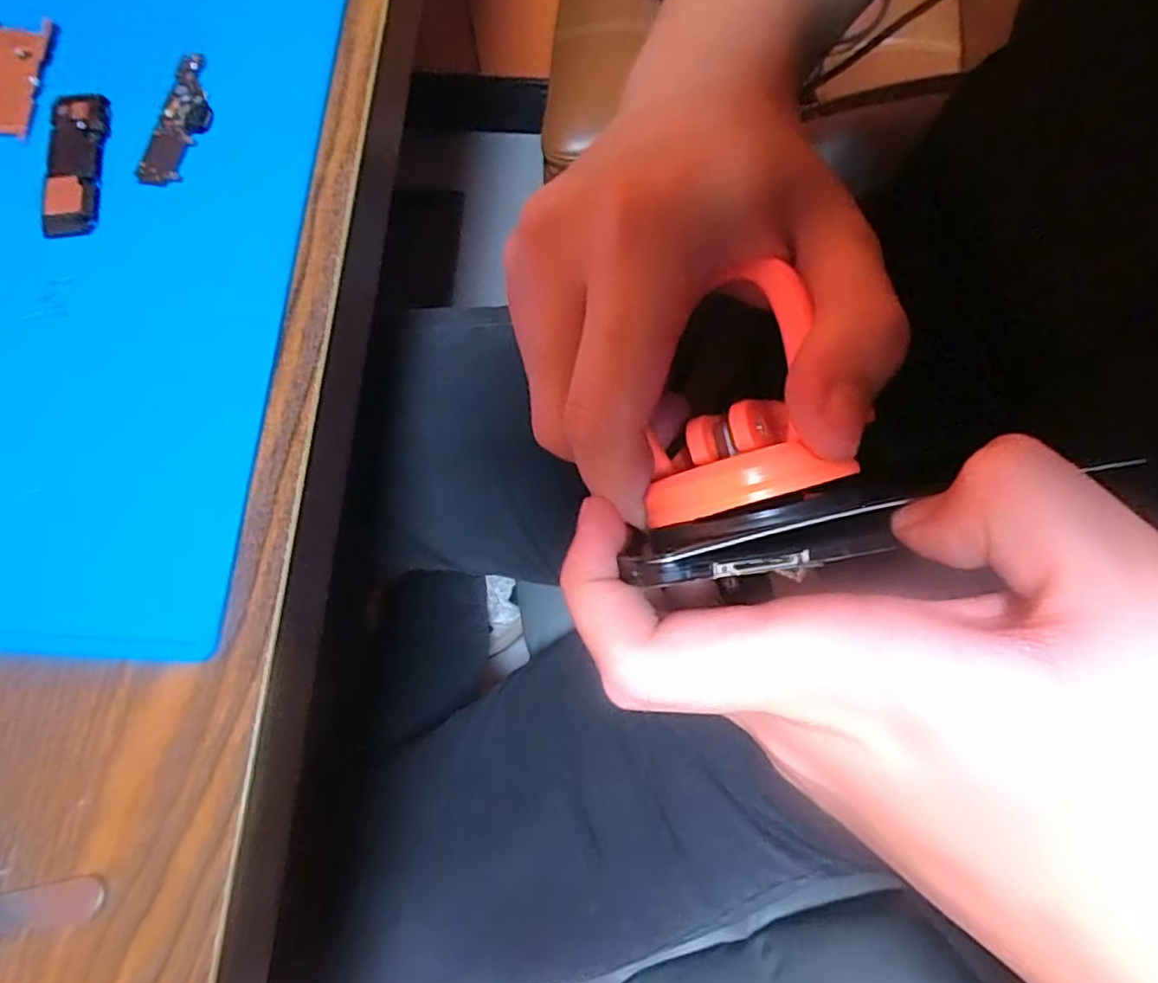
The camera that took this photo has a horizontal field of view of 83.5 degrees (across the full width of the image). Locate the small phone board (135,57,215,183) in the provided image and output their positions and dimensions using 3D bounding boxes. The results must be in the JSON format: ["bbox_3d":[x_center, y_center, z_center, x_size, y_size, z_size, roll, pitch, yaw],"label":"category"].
[{"bbox_3d":[-0.163,-0.155,0.266,0.022,0.004,0.064,11,76,3],"label":"small phone board"}]

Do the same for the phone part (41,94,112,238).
[{"bbox_3d":[-0.203,-0.133,0.261,0.022,0.004,0.065,-6,76,-2],"label":"phone part"}]

